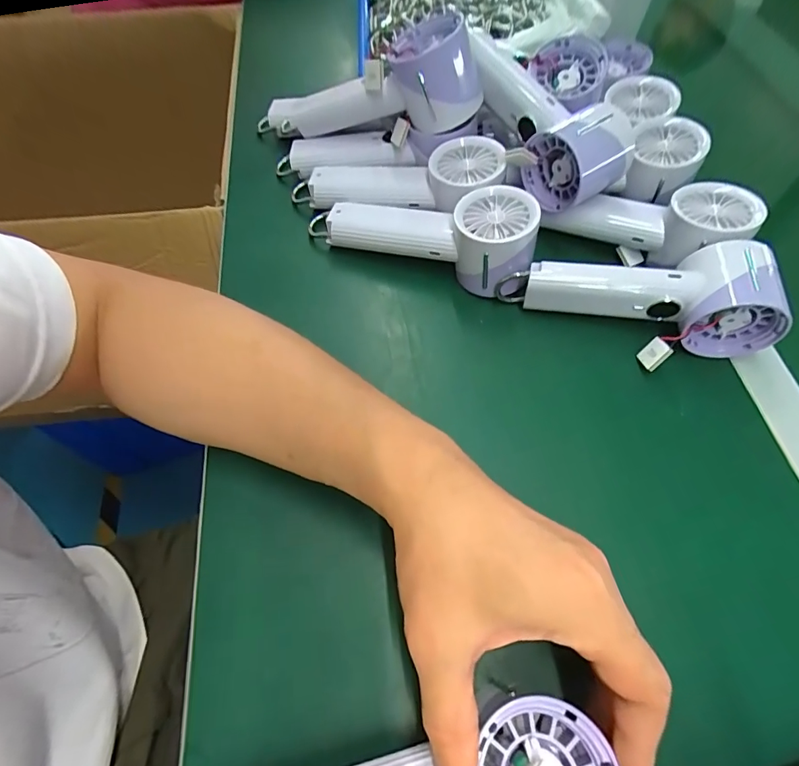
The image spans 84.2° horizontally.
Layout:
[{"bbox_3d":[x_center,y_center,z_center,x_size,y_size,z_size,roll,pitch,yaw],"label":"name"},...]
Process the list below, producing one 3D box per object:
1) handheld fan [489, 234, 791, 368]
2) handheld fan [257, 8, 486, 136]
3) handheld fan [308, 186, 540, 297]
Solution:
[{"bbox_3d":[0.175,-0.057,0.324,0.179,0.069,0.070,0,61,1],"label":"handheld fan"},{"bbox_3d":[-0.045,-0.261,0.400,0.238,0.070,0.084,5,59,26],"label":"handheld fan"},{"bbox_3d":[0.015,-0.123,0.373,0.196,0.060,0.060,12,61,21],"label":"handheld fan"}]

